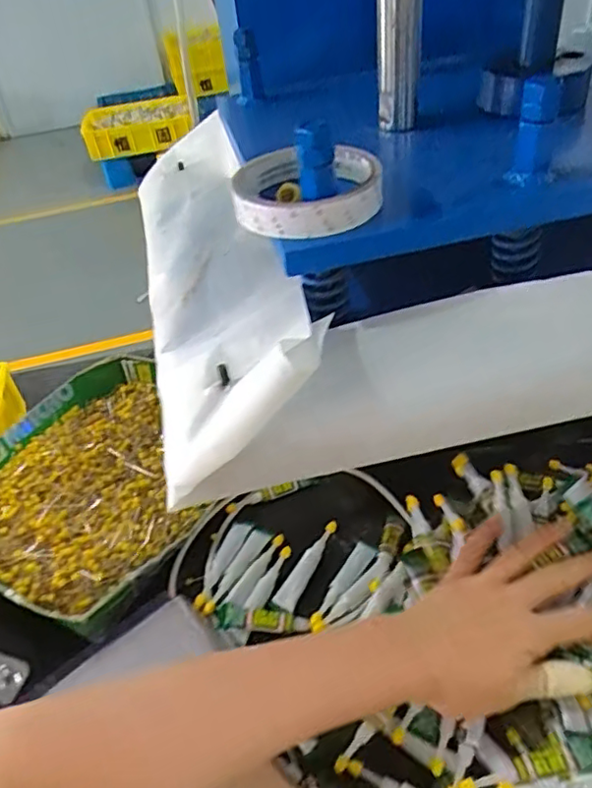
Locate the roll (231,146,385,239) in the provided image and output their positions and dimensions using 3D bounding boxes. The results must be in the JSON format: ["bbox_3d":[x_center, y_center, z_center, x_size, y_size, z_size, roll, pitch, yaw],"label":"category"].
[{"bbox_3d":[0.006,-0.118,0.358,0.083,0.023,0.083,-2,41,2],"label":"roll"}]

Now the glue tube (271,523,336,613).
[{"bbox_3d":[0.008,0.128,0.460,0.016,0.011,0.077,17,47,25],"label":"glue tube"}]

